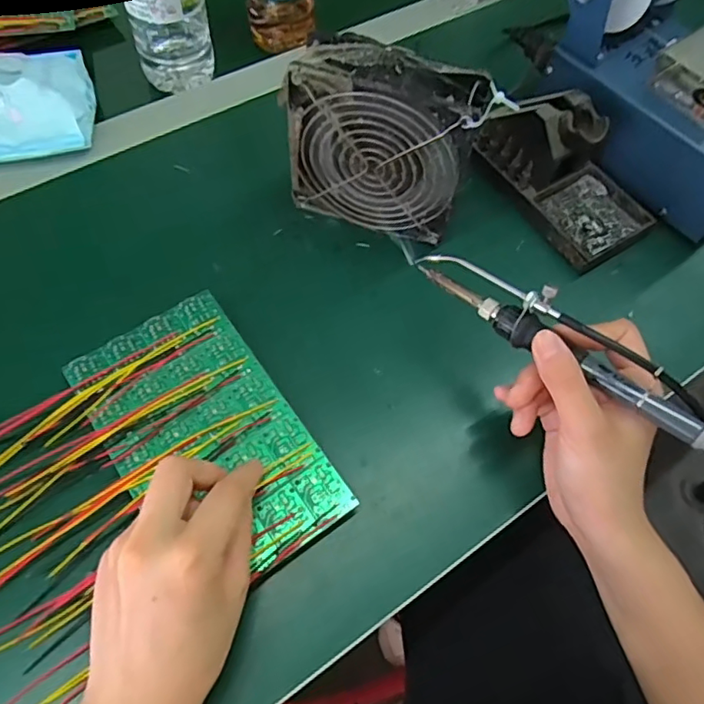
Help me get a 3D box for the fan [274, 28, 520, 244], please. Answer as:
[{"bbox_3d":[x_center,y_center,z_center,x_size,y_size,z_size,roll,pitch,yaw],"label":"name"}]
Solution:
[{"bbox_3d":[0.022,-0.137,0.388,0.122,0.126,0.039,17,62,5],"label":"fan"}]

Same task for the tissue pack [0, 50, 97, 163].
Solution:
[{"bbox_3d":[-0.259,-0.199,0.445,0.096,0.034,0.098,-12,63,-10],"label":"tissue pack"}]

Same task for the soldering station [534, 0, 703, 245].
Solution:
[{"bbox_3d":[0.247,-0.204,0.435,0.114,0.145,0.200,-33,69,-19],"label":"soldering station"}]

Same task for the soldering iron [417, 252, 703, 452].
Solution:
[{"bbox_3d":[0.119,-0.003,0.306,0.023,0.030,0.205,-40,65,-22],"label":"soldering iron"}]

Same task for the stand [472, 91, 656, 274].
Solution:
[{"bbox_3d":[0.166,-0.141,0.429,0.075,0.075,0.134,-30,68,-18],"label":"stand"}]

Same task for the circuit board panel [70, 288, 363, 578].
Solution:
[{"bbox_3d":[-0.087,0.048,0.336,0.101,0.010,0.170,-31,66,-19],"label":"circuit board panel"}]

